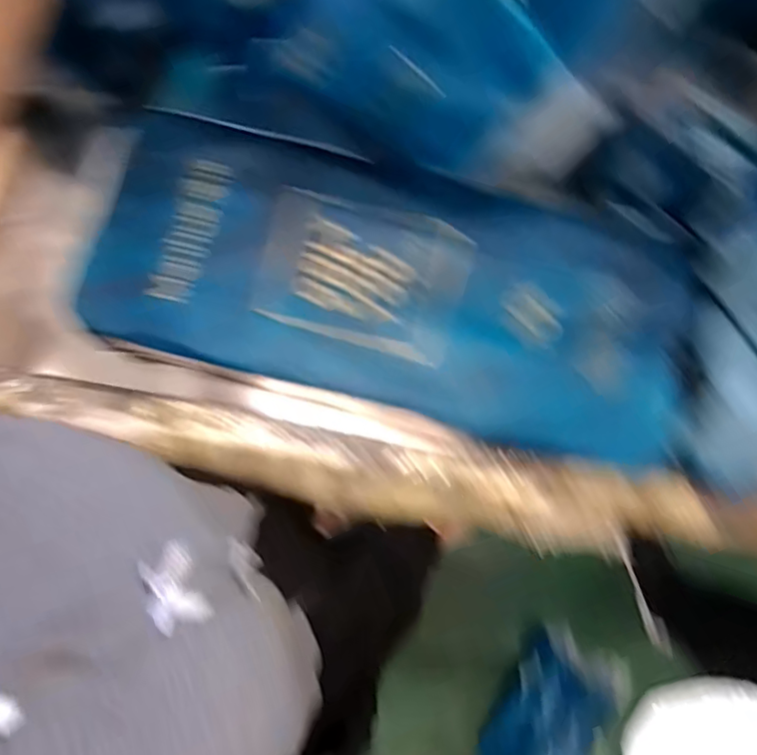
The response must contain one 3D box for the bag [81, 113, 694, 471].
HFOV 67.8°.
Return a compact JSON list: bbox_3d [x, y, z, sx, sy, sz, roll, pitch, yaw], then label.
[{"bbox_3d":[0.004,-0.081,0.511,0.525,0.026,0.220,14,80,3],"label":"bag"}]

